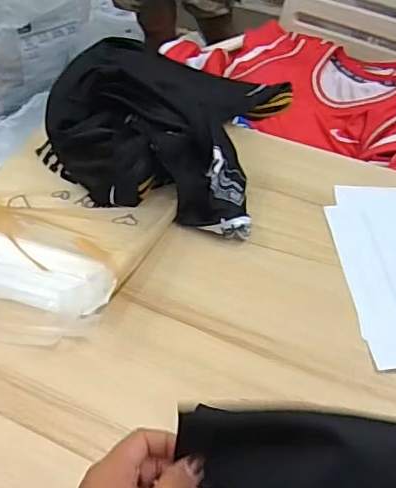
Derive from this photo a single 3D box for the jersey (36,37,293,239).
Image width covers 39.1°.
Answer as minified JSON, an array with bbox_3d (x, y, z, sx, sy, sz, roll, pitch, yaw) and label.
[{"bbox_3d":[-0.037,-0.154,0.692,0.263,0.118,0.282,12,44,10],"label":"jersey"}]

